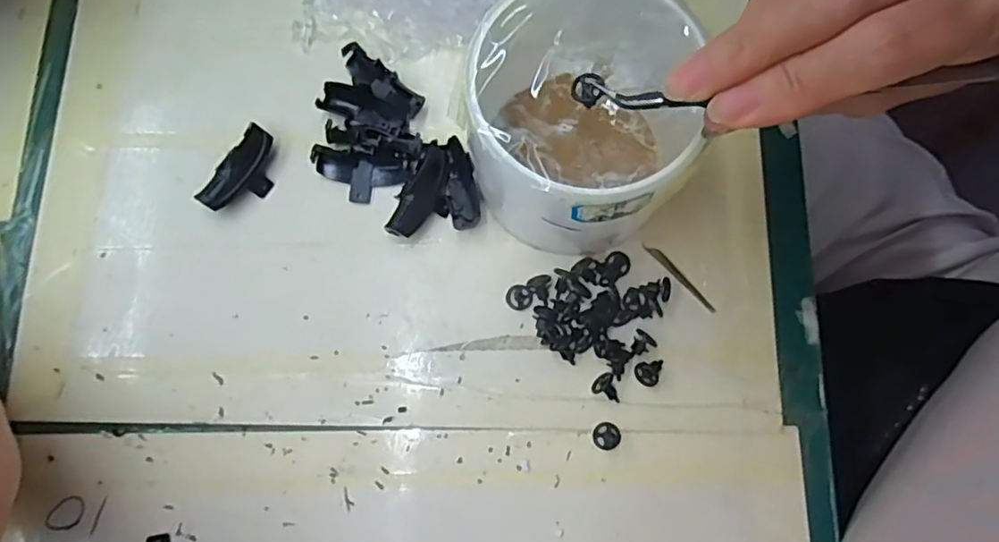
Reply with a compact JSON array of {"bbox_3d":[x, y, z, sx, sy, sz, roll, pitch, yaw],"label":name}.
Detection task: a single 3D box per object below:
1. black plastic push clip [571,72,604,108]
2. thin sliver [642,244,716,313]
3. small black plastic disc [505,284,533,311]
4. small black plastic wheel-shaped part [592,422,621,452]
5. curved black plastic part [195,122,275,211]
[{"bbox_3d":[0.029,-0.060,0.201,0.010,0.004,0.011,0,78,-1],"label":"black plastic push clip"},{"bbox_3d":[0.078,0.002,0.263,0.004,0.004,0.040,-43,81,-9],"label":"thin sliver"},{"bbox_3d":[0.008,0.011,0.260,0.011,0.004,0.010,0,78,-1],"label":"small black plastic disc"},{"bbox_3d":[0.044,0.067,0.247,0.011,0.004,0.011,0,78,-1],"label":"small black plastic wheel-shaped part"},{"bbox_3d":[-0.111,-0.042,0.268,0.019,0.011,0.040,36,80,7],"label":"curved black plastic part"}]

